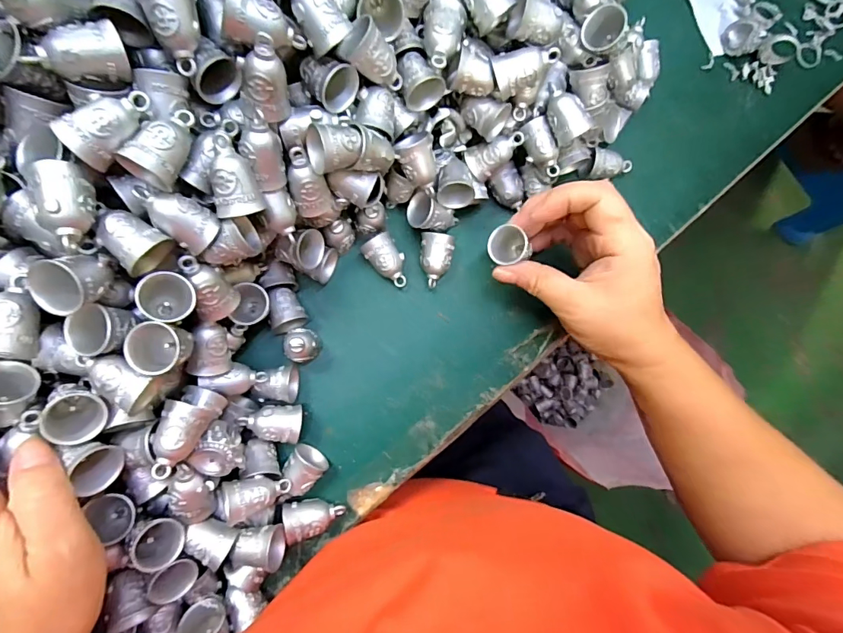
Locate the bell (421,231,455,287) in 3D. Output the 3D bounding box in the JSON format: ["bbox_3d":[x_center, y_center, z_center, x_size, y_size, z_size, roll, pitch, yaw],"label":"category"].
[{"bbox_3d":[0.010,-0.039,0.312,0.022,0.019,0.035,3,84,-6],"label":"bell"}]

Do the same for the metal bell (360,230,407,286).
[{"bbox_3d":[-0.023,-0.037,0.306,0.022,0.020,0.036,-38,89,-8],"label":"metal bell"}]

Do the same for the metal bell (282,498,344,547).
[{"bbox_3d":[-0.067,0.126,0.282,0.034,0.024,0.023,-10,85,-7],"label":"metal bell"}]

